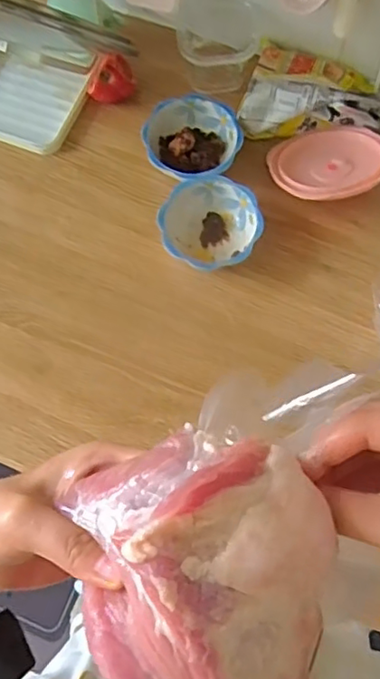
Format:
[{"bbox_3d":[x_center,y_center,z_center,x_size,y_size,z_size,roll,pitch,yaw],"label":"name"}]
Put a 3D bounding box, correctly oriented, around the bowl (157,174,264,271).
[{"bbox_3d":[0.021,-0.119,0.624,0.102,0.037,0.102,0,73,0],"label":"bowl"}]

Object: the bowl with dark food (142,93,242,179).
[{"bbox_3d":[0.003,-0.215,0.663,0.102,0.053,0.099,0,73,0],"label":"bowl with dark food"}]

